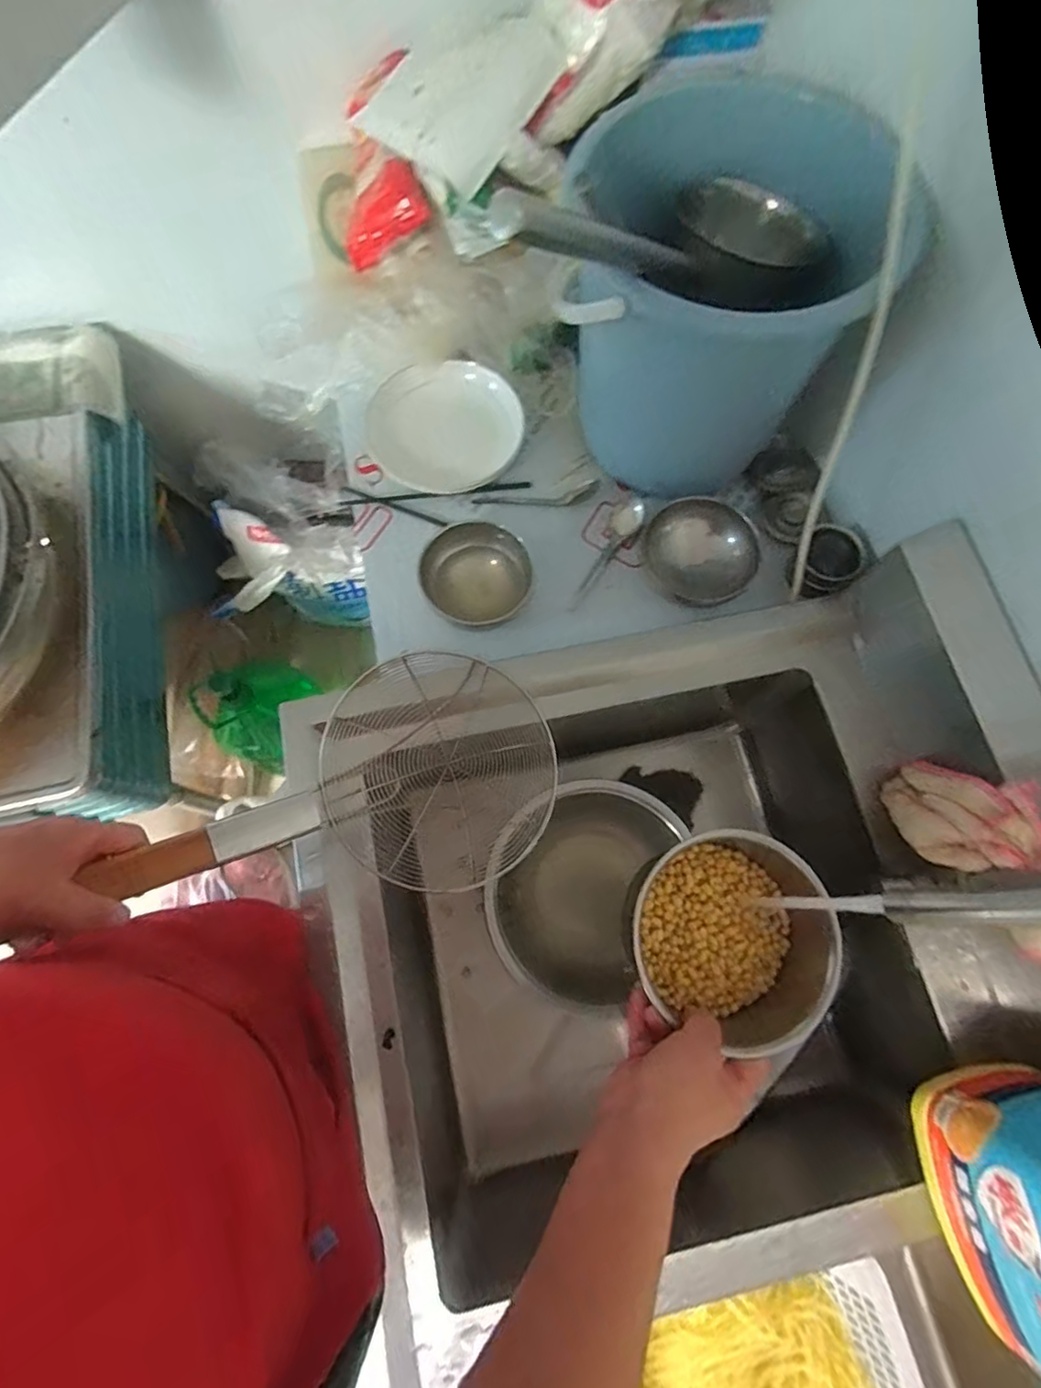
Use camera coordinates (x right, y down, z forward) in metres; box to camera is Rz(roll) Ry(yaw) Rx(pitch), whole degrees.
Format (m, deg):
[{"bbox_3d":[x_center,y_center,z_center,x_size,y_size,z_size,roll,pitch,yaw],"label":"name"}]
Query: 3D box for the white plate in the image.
[{"bbox_3d":[-0.098,-0.347,0.788,0.192,0.034,0.175,-1,86,10],"label":"white plate"}]

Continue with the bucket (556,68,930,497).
[{"bbox_3d":[0.176,-0.409,0.659,0.262,0.309,0.253,0,74,-1],"label":"bucket"}]

